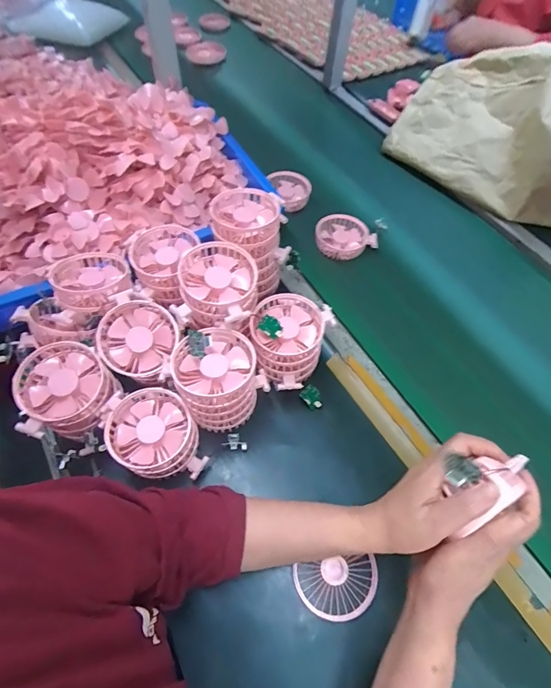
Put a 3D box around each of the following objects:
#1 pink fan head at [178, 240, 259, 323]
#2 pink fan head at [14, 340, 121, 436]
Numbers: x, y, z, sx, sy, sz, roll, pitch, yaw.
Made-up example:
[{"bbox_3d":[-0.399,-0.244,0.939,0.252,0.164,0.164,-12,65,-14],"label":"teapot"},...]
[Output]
[{"bbox_3d":[-0.070,-0.072,0.462,0.094,0.045,0.104,12,58,3],"label":"pink fan head"},{"bbox_3d":[-0.245,0.055,0.452,0.098,0.066,0.095,1,58,-1],"label":"pink fan head"}]

